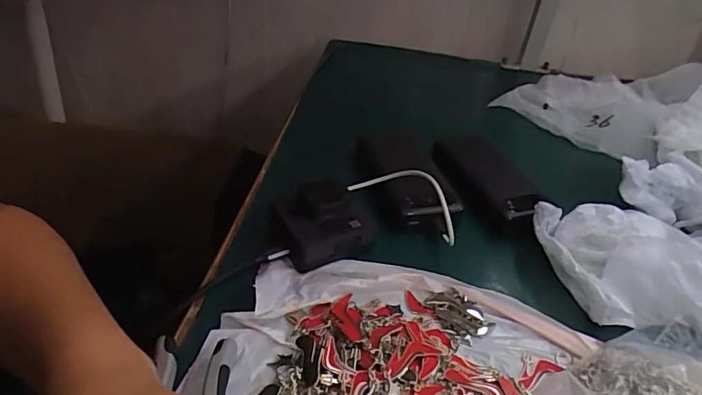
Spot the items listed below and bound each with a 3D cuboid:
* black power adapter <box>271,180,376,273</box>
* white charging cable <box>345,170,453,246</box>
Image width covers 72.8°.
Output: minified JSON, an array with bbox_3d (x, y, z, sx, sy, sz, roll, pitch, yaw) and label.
[{"bbox_3d":[-0.025,0.020,0.424,0.085,0.038,0.066,-13,40,-25],"label":"black power adapter"},{"bbox_3d":[0.055,-0.003,0.447,0.021,0.056,0.120,-28,48,-35],"label":"white charging cable"}]

